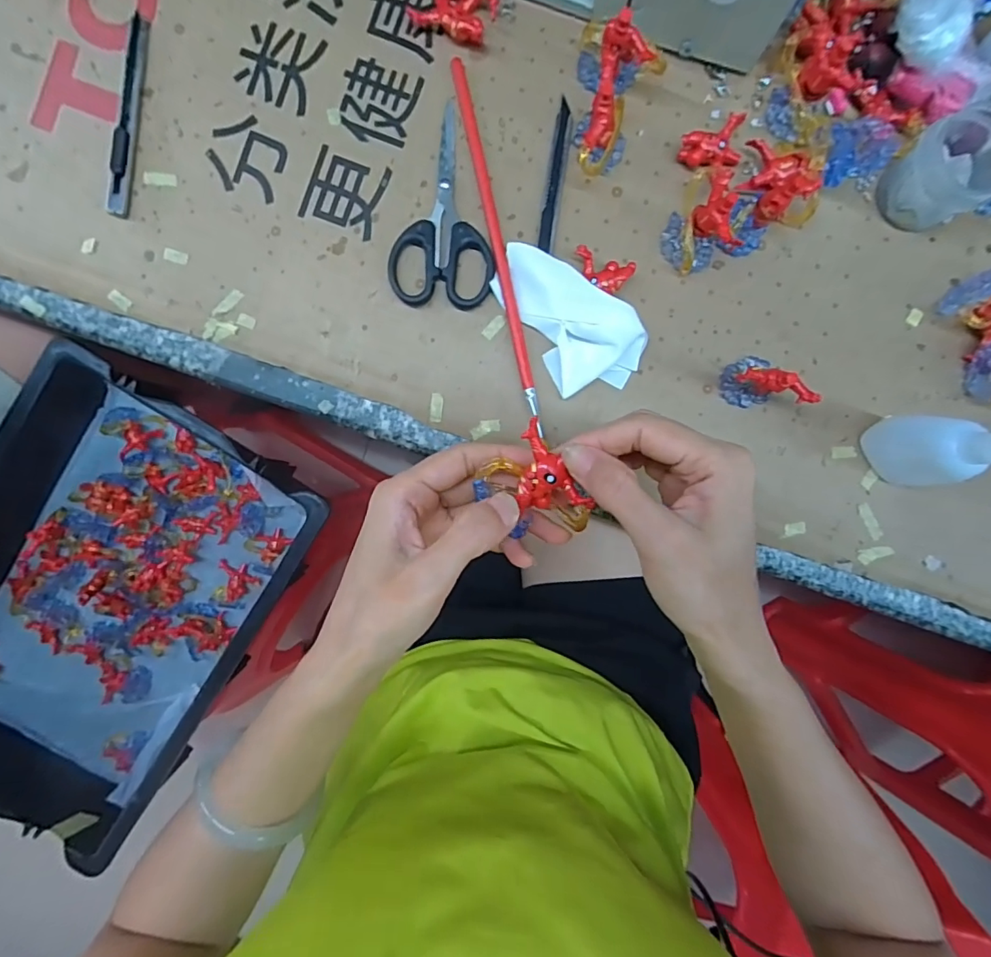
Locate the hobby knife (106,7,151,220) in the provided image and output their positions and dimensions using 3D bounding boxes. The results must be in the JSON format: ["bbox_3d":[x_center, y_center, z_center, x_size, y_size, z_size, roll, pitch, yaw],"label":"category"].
[{"bbox_3d":[-0.231,-0.229,0.315,0.013,0.006,0.125,8,92,0],"label":"hobby knife"}]

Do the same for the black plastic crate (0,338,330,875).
[{"bbox_3d":[-0.413,0.123,0.528,0.278,0.091,0.434,32,91,-1],"label":"black plastic crate"}]

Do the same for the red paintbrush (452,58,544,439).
[{"bbox_3d":[0.002,-0.147,0.320,0.010,0.012,0.240,-12,92,0],"label":"red paintbrush"}]

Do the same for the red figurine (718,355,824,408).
[{"bbox_3d":[0.164,-0.057,0.304,0.035,0.051,0.037,-21,92,1],"label":"red figurine"}]

